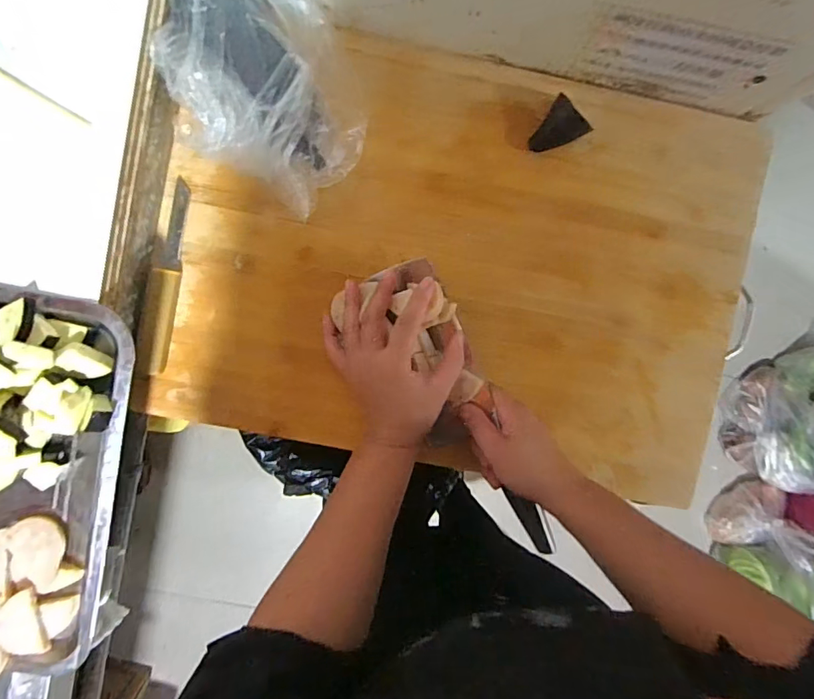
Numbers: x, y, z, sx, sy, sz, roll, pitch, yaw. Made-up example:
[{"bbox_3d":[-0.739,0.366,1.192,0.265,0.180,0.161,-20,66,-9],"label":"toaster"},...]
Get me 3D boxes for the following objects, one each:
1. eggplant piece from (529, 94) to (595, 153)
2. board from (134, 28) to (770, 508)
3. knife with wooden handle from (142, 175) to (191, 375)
[{"bbox_3d":[0.137,-0.199,0.442,0.039,0.022,0.045,44,90,-5],"label":"eggplant piece"},{"bbox_3d":[0.055,-0.079,0.466,0.541,0.020,0.377,11,93,-4],"label":"board"},{"bbox_3d":[-0.222,-0.067,0.445,0.024,0.022,0.175,9,93,-4],"label":"knife with wooden handle"}]

